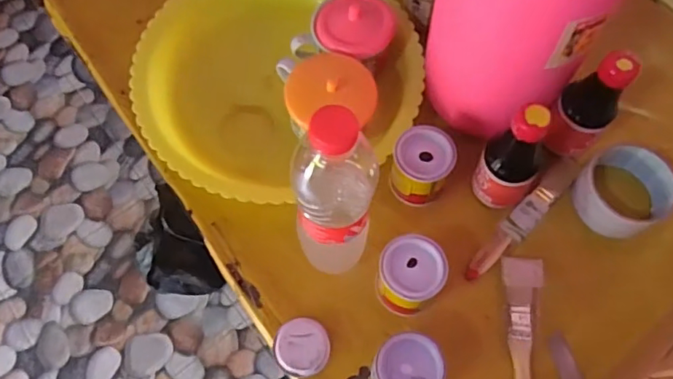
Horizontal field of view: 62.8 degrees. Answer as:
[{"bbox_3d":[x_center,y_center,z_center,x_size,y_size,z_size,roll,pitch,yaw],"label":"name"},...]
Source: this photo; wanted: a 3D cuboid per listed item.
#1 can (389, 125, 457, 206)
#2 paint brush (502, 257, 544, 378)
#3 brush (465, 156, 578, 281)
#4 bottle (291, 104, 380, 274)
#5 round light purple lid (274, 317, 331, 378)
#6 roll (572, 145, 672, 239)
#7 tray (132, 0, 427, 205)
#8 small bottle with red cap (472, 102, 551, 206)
[{"bbox_3d":[0.082,-0.022,0.537,0.055,0.060,0.057,0,67,1],"label":"can"},{"bbox_3d":[0.171,0.148,0.492,0.034,0.008,0.177,3,67,2],"label":"paint brush"},{"bbox_3d":[0.187,0.028,0.547,0.025,0.009,0.166,40,73,16],"label":"brush"},{"bbox_3d":[-0.001,0.018,0.435,0.061,0.229,0.058,5,67,3],"label":"bottle"},{"bbox_3d":[-0.031,0.143,0.501,0.049,0.011,0.050,0,67,1],"label":"round light purple lid"},{"bbox_3d":[0.277,0.003,0.536,0.097,0.041,0.080,-41,72,-15],"label":"roll"},{"bbox_3d":[-0.062,-0.128,0.597,0.301,0.060,0.296,29,70,12],"label":"tray"},{"bbox_3d":[0.163,-0.029,0.497,0.050,0.138,0.051,0,67,1],"label":"small bottle with red cap"}]

